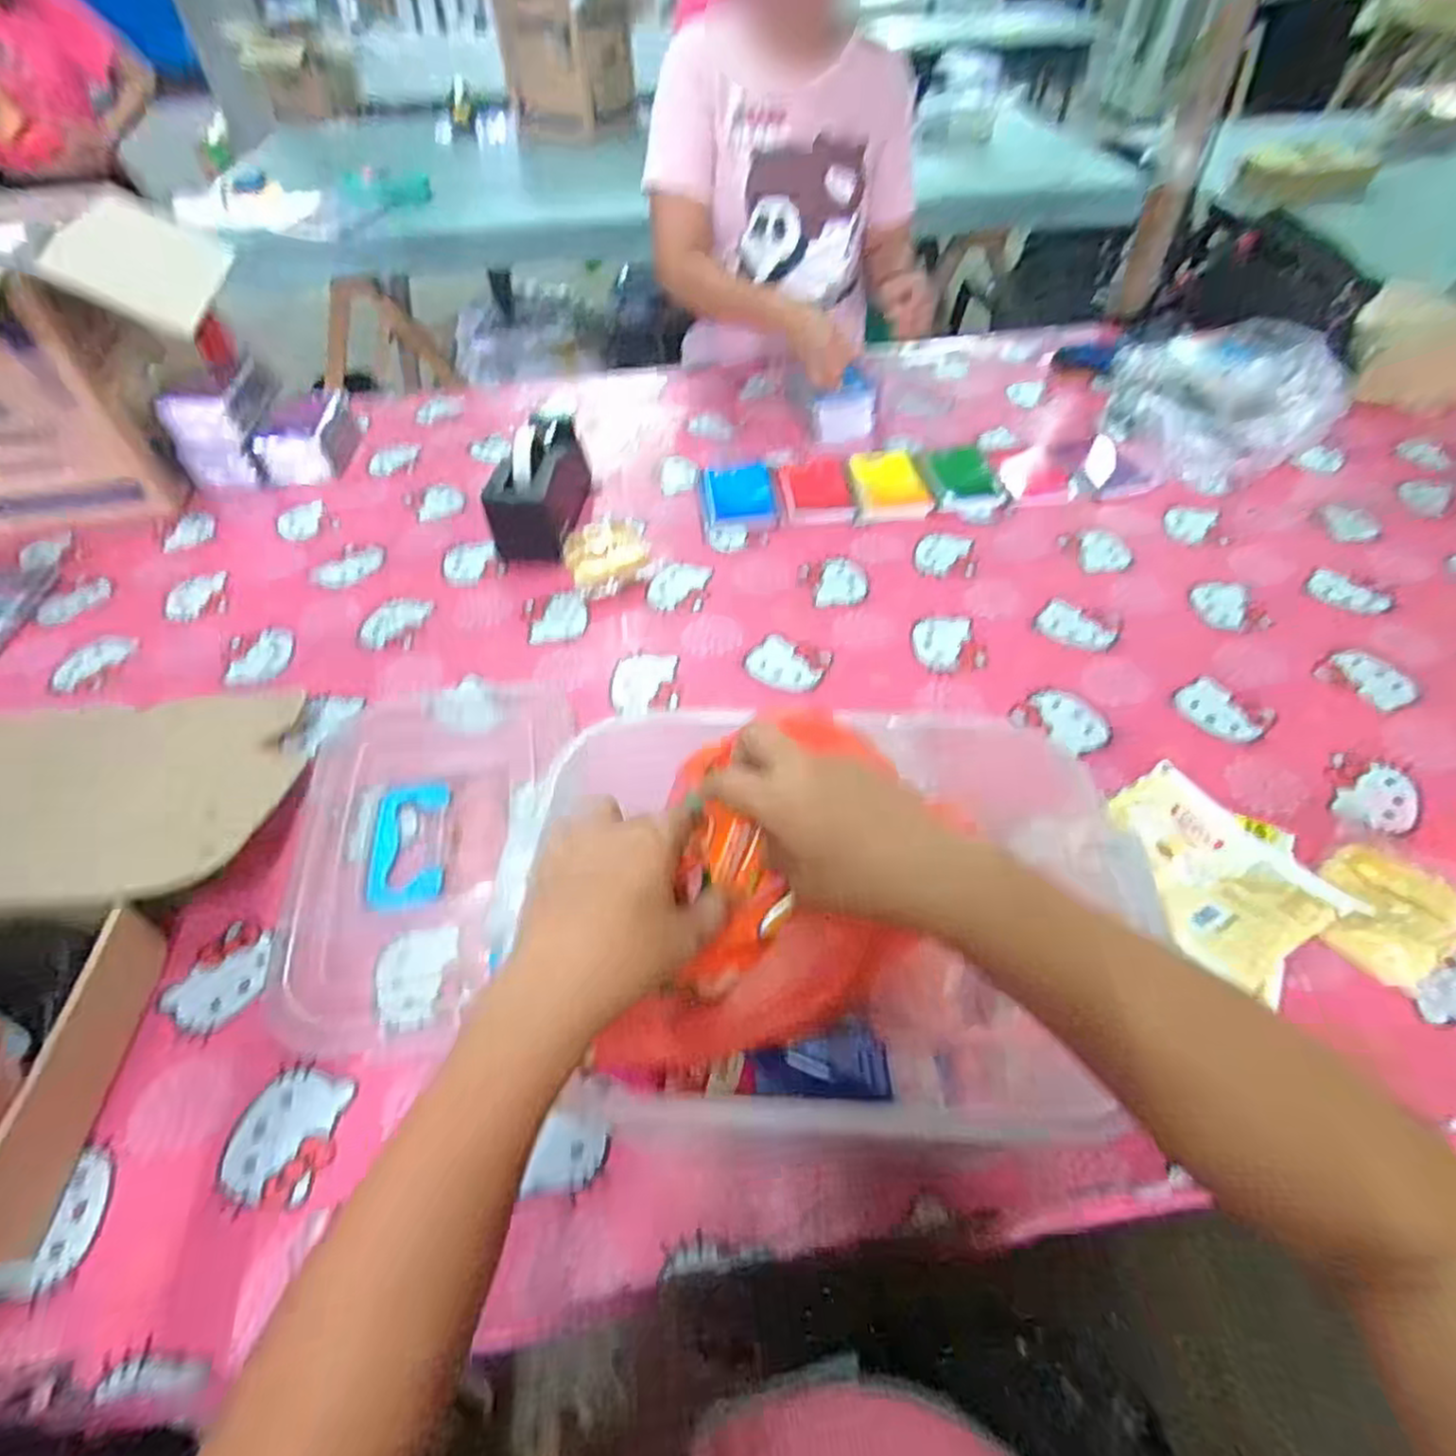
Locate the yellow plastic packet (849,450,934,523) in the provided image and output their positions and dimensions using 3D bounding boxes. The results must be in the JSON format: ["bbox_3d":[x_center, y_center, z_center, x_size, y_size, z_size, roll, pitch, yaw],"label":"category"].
[{"bbox_3d":[0.215,-0.320,0.969,0.094,0.018,0.162,1,49,2],"label":"yellow plastic packet"}]

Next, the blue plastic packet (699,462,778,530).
[{"bbox_3d":[0.014,-0.302,0.949,0.095,0.021,0.120,-5,49,-3],"label":"blue plastic packet"}]

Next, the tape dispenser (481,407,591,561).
[{"bbox_3d":[-0.233,-0.306,0.897,0.086,0.119,0.196,1,49,2],"label":"tape dispenser"}]

